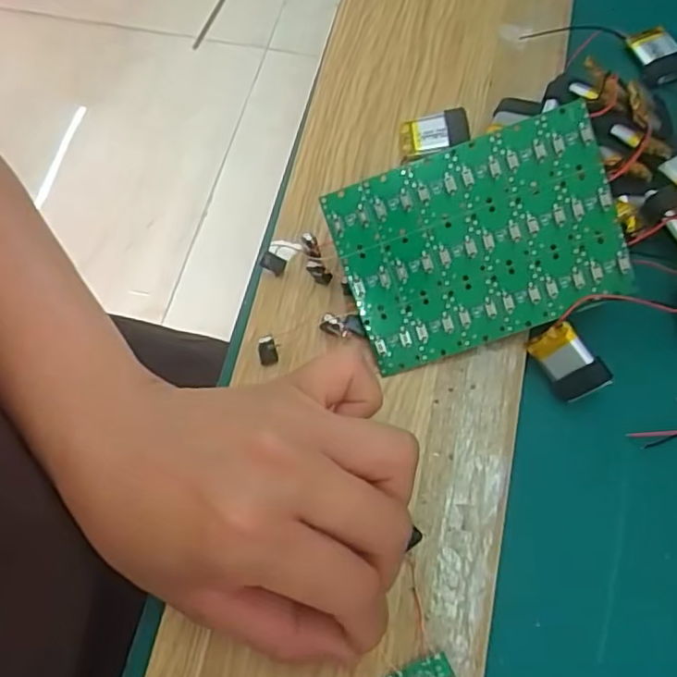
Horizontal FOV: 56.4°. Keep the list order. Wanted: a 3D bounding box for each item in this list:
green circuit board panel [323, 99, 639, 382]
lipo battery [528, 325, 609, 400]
[{"bbox_3d":[0.056,-0.037,0.253,0.107,0.004,0.078,-20,98,6],"label":"green circuit board panel"},{"bbox_3d":[0.093,0.011,0.257,0.021,0.004,0.031,-39,88,30],"label":"lipo battery"}]

